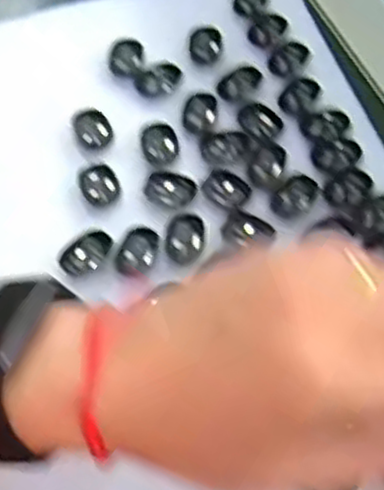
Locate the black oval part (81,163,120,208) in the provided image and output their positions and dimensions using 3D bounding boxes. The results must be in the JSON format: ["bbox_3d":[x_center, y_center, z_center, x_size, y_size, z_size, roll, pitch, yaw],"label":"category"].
[{"bbox_3d":[-0.048,-0.032,0.400,0.018,0.006,0.023,-16,64,-8],"label":"black oval part"}]

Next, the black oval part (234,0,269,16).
[{"bbox_3d":[0.036,-0.149,0.466,0.019,0.004,0.026,27,66,13],"label":"black oval part"}]

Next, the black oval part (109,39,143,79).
[{"bbox_3d":[-0.037,-0.107,0.442,0.018,0.006,0.026,10,63,5],"label":"black oval part"}]

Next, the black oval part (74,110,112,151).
[{"bbox_3d":[-0.053,-0.062,0.415,0.018,0.007,0.021,-22,65,-11],"label":"black oval part"}]

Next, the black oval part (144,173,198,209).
[{"bbox_3d":[-0.011,-0.029,0.399,0.025,0.006,0.022,18,64,9],"label":"black oval part"}]

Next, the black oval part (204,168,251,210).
[{"bbox_3d":[0.018,-0.030,0.399,0.025,0.006,0.020,39,69,18],"label":"black oval part"}]

